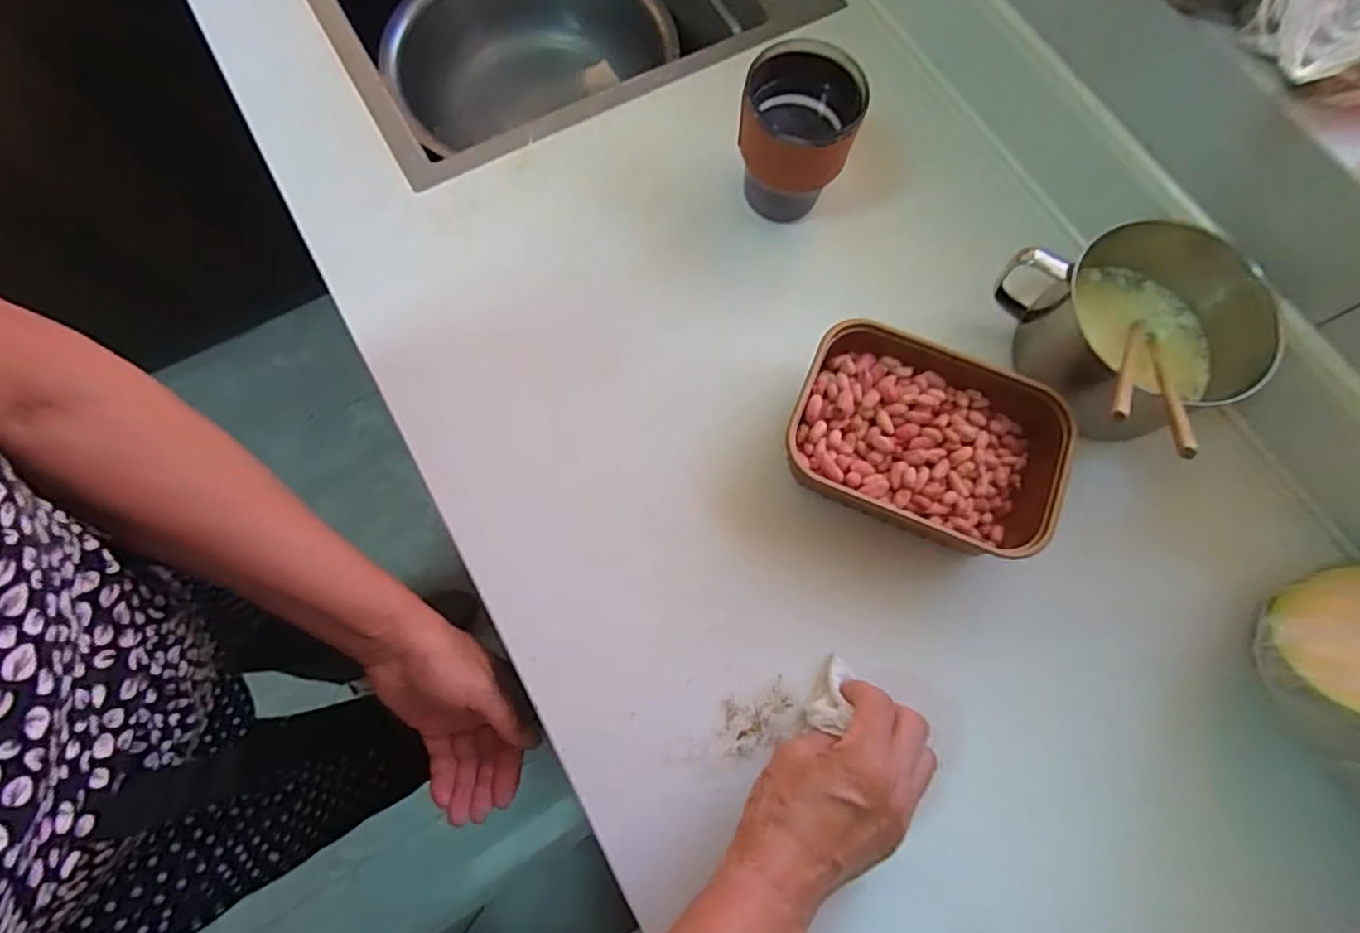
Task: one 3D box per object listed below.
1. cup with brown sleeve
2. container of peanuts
[{"bbox_3d":[0.091,-0.253,0.502,0.088,0.111,0.079,20,74,6],"label":"cup with brown sleeve"},{"bbox_3d":[0.174,-0.014,0.453,0.190,0.062,0.132,21,74,6],"label":"container of peanuts"}]

